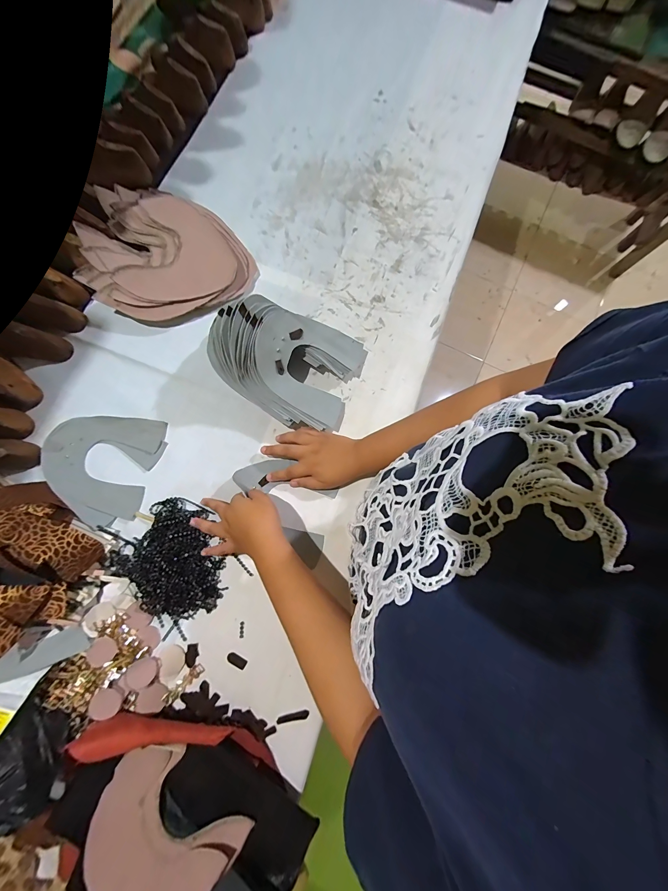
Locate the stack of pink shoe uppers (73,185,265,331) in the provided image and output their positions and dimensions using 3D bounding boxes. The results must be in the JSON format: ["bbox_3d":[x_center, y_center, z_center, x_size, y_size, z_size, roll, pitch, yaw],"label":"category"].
[{"bbox_3d":[-0.275,-0.307,0.496,0.253,0.063,0.223,24,79,3],"label":"stack of pink shoe uppers"}]

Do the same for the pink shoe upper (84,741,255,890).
[{"bbox_3d":[-0.213,0.450,0.358,0.175,0.053,0.157,-37,82,-8],"label":"pink shoe upper"}]

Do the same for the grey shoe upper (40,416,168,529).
[{"bbox_3d":[-0.359,0.025,0.456,0.163,0.012,0.164,17,79,2],"label":"grey shoe upper"}]

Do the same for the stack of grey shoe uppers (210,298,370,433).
[{"bbox_3d":[-0.064,-0.117,0.440,0.205,0.117,0.151,10,79,0],"label":"stack of grey shoe uppers"}]

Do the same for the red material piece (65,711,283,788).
[{"bbox_3d":[-0.183,0.365,0.371,0.237,0.059,0.055,16,79,2],"label":"red material piece"}]

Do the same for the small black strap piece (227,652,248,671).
[{"bbox_3d":[-0.135,0.298,0.417,0.028,0.004,0.013,29,80,4],"label":"small black strap piece"}]

